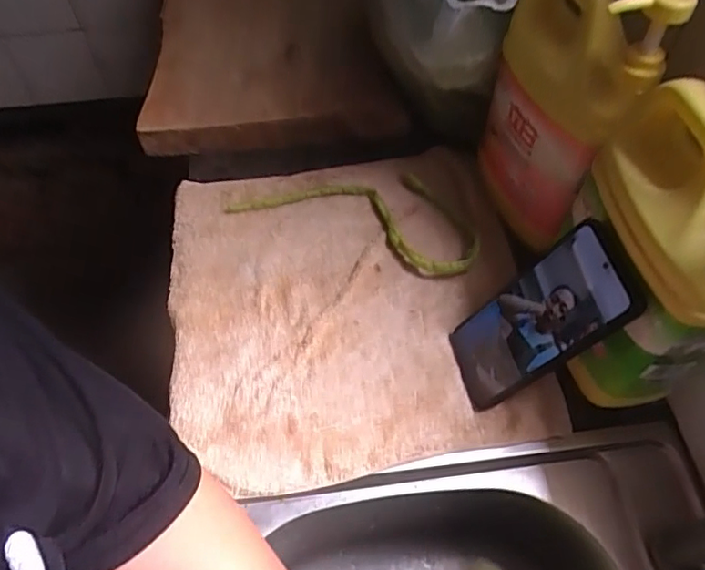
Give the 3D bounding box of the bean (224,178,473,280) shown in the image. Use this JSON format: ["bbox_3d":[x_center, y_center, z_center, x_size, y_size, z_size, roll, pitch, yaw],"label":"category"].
[{"bbox_3d":[0.008,-0.081,0.557,0.243,0.025,0.100,18,60,11],"label":"bean"}]

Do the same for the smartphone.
[{"bbox_3d":[0.135,0.029,0.411,0.013,0.168,0.072,7,54,-28],"label":"smartphone"}]

